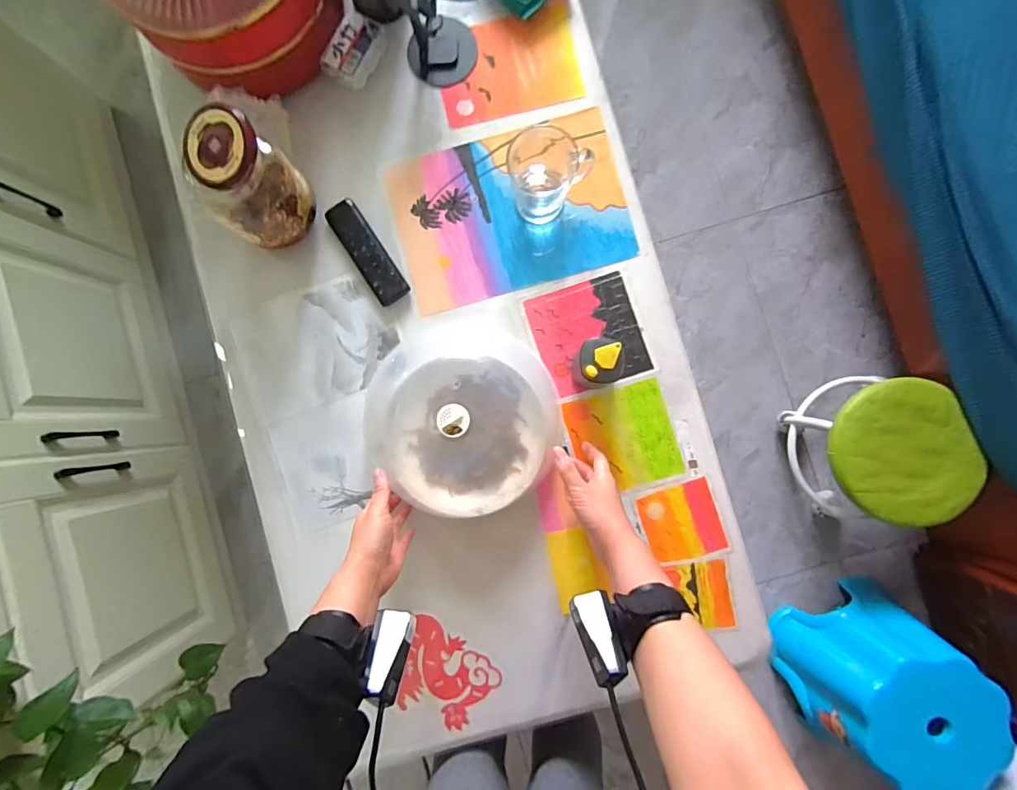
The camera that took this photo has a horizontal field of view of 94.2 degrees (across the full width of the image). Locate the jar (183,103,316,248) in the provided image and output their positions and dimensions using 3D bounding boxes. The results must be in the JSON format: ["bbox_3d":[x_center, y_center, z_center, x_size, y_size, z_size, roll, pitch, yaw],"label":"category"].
[{"bbox_3d":[-0.293,-0.238,0.556,0.079,0.165,0.101,21,88,3],"label":"jar"}]

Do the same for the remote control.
[{"bbox_3d":[-0.188,-0.190,0.624,0.045,0.023,0.149,-33,87,0],"label":"remote control"}]

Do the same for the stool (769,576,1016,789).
[{"bbox_3d":[0.707,0.567,0.912,0.259,0.263,0.282,0,88,2],"label":"stool"}]

